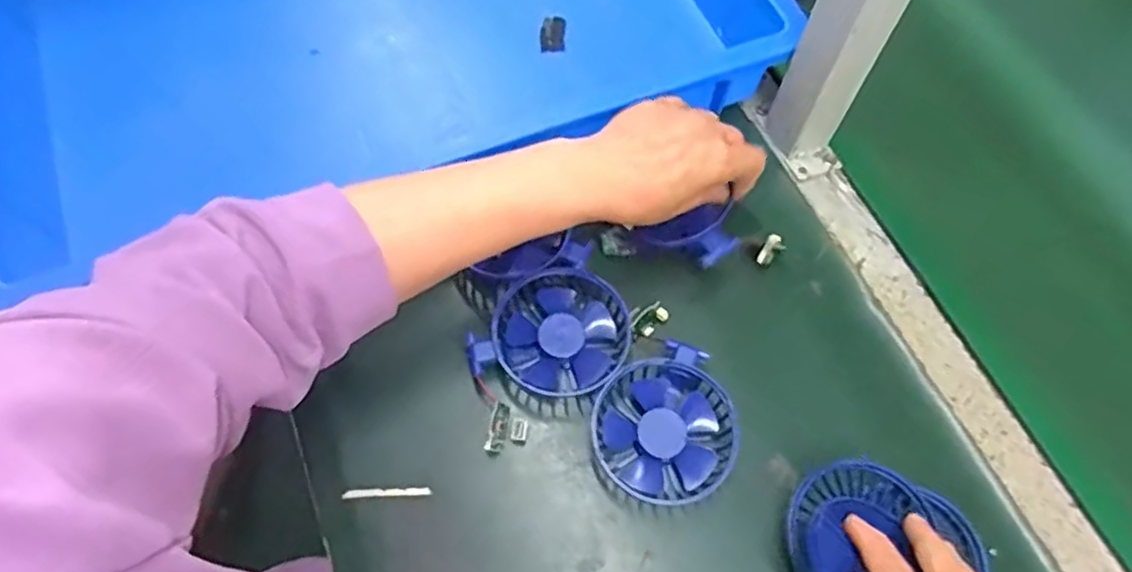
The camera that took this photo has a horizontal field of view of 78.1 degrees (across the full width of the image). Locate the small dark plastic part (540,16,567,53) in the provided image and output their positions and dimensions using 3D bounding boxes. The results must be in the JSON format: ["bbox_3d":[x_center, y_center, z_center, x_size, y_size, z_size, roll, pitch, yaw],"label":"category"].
[{"bbox_3d":[-0.011,-0.210,0.582,0.021,0.006,0.040,4,64,-1],"label":"small dark plastic part"}]

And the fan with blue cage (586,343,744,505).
[{"bbox_3d":[0.061,0.093,0.445,0.091,0.032,0.089,1,64,-2],"label":"fan with blue cage"}]

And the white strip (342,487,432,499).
[{"bbox_3d":[-0.112,0.130,0.438,0.053,0.004,0.006,-1,64,-3],"label":"white strip"}]

